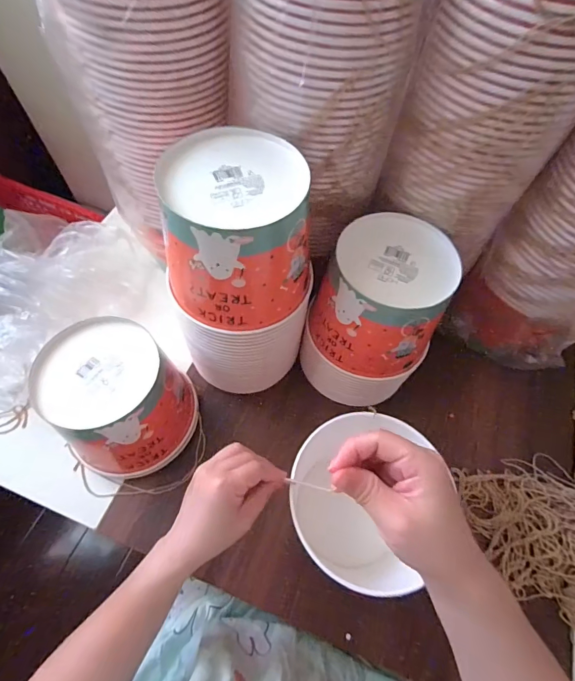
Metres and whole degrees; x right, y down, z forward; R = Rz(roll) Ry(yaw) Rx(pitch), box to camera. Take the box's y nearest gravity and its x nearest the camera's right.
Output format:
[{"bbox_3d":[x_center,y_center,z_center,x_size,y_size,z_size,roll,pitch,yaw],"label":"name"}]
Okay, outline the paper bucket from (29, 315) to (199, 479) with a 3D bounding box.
[{"bbox_3d":[-0.198,0.073,0.454,0.145,0.151,0.137,1,63,-2],"label":"paper bucket"}]

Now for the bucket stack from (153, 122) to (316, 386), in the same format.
[{"bbox_3d":[-0.050,-0.047,0.434,0.145,0.282,0.156,-6,64,-6],"label":"bucket stack"}]

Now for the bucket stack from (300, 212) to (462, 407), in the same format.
[{"bbox_3d":[0.104,-0.020,0.487,0.141,0.228,0.146,25,65,9],"label":"bucket stack"}]

